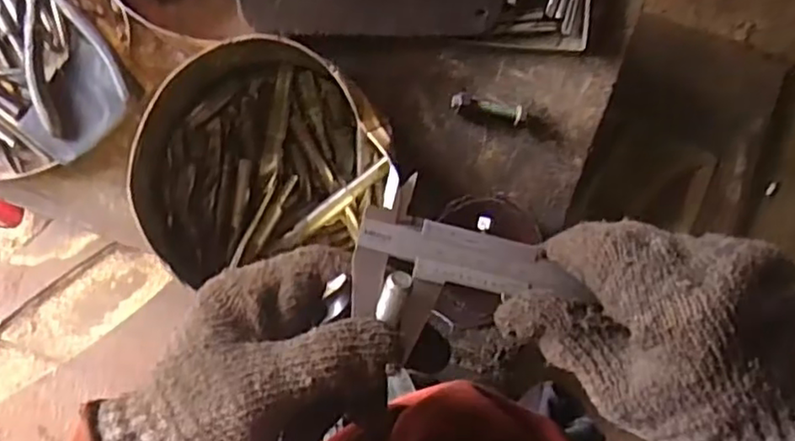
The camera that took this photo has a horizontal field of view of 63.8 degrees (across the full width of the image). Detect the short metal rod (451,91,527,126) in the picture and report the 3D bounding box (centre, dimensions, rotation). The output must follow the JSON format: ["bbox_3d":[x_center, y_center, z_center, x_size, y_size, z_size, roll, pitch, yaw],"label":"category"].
[{"bbox_3d":[0.078,-0.095,0.540,0.066,0.020,0.015,11,90,-6],"label":"short metal rod"}]

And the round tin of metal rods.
[{"bbox_3d":[-0.099,-0.041,0.488,0.183,0.074,0.186,0,91,-6],"label":"round tin of metal rods"}]

